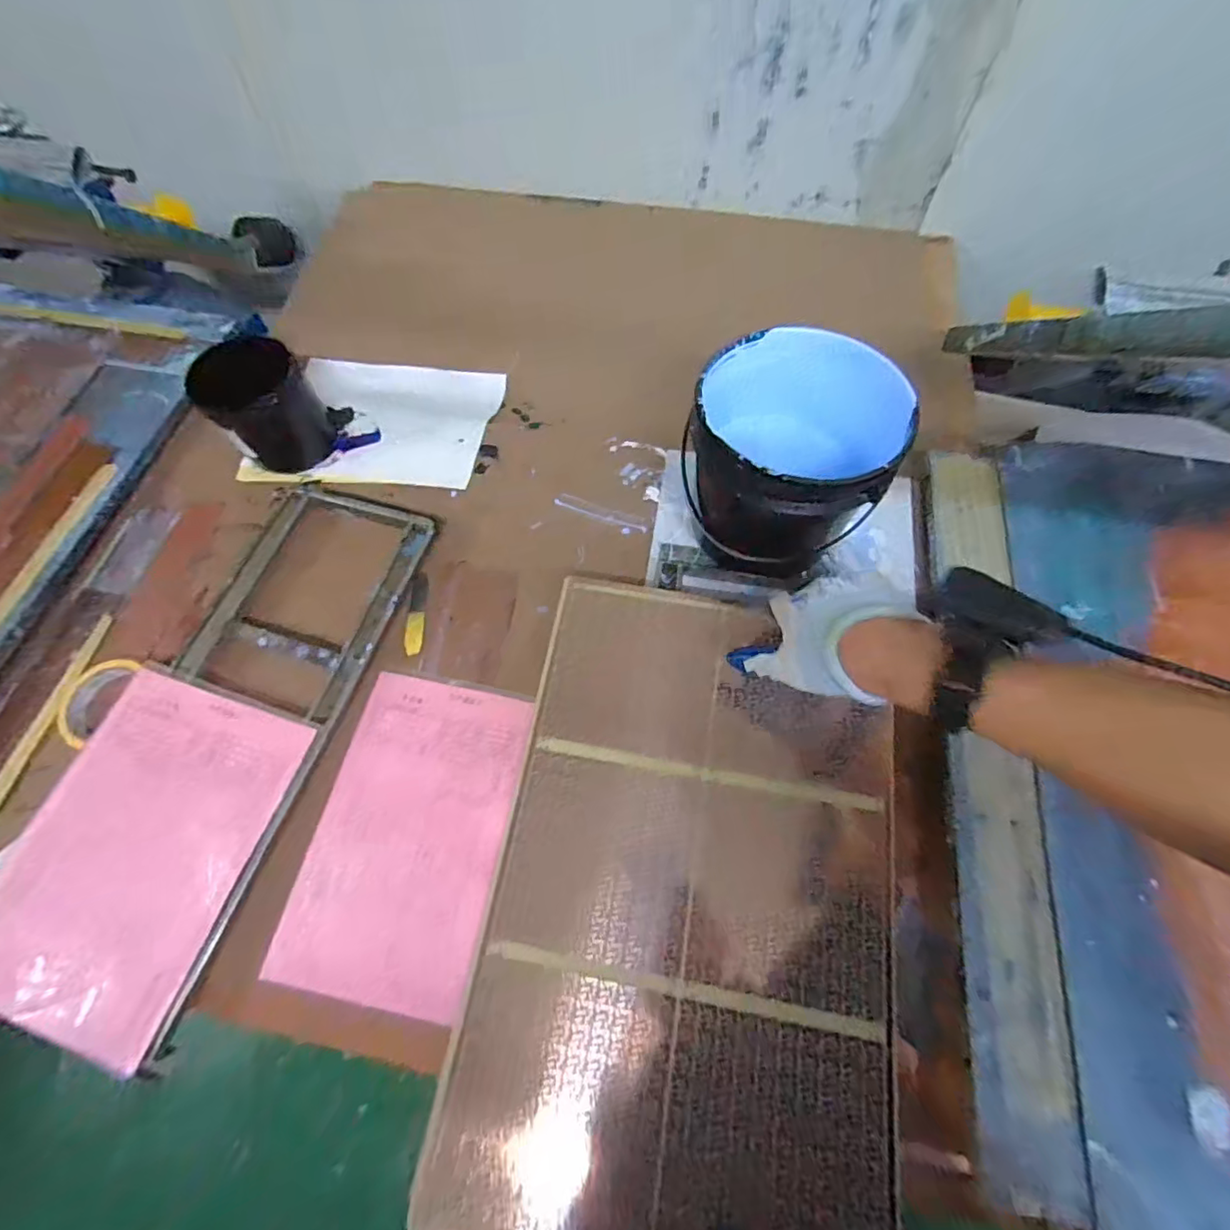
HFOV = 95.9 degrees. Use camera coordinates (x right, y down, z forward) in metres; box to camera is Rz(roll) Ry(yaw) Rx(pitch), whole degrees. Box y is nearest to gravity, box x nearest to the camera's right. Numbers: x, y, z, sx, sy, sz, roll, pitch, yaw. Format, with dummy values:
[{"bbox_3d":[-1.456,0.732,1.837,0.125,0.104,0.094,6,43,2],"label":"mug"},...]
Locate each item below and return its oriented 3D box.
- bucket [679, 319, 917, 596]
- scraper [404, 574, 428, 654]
[{"bbox_3d":[0.170,-0.152,0.588,0.191,0.191,0.186,0,65,0],"label":"bucket"},{"bbox_3d":[-0.228,-0.003,0.636,0.020,0.009,0.097,-1,65,0],"label":"scraper"}]

